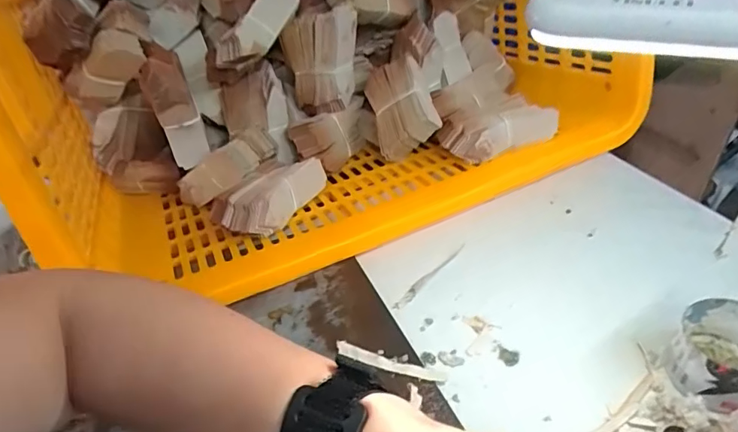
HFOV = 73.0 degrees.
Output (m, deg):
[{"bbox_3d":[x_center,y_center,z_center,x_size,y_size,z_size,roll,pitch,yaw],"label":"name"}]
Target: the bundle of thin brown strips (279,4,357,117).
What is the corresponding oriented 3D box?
[{"bbox_3d":[-0.053,-0.180,0.584,0.086,0.106,0.055,-9,41,-2],"label":"bundle of thin brown strips"}]

